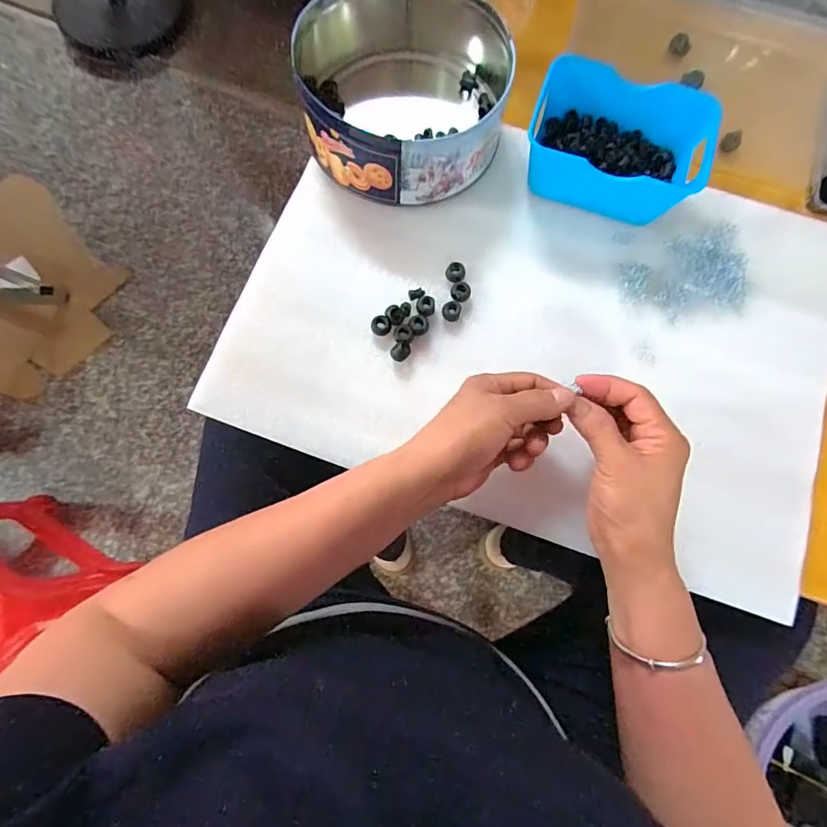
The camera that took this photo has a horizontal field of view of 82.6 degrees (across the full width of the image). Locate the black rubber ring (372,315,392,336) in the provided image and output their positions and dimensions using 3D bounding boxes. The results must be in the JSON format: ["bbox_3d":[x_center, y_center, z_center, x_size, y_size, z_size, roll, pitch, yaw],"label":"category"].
[{"bbox_3d":[-0.029,-0.078,0.416,0.017,0.007,0.017,0,76,1],"label":"black rubber ring"}]

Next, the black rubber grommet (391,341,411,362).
[{"bbox_3d":[-0.011,-0.055,0.413,0.015,0.008,0.017,30,78,9],"label":"black rubber grommet"}]

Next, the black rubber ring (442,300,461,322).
[{"bbox_3d":[0.034,-0.092,0.424,0.016,0.010,0.018,14,76,5],"label":"black rubber ring"}]

